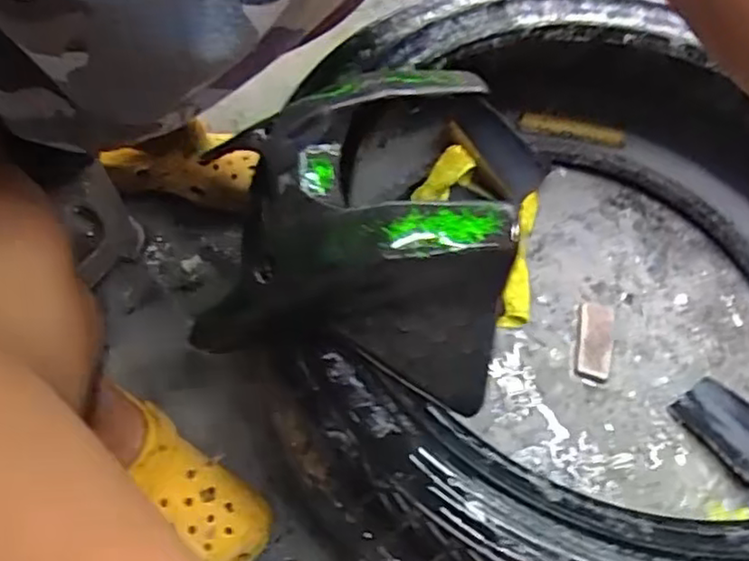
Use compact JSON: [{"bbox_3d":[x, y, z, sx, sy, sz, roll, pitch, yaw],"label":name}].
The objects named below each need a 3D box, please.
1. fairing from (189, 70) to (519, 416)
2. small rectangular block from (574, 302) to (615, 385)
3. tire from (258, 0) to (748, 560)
[{"bbox_3d":[-0.015,-0.046,0.506,0.214,0.109,0.231,7,58,0],"label":"fairing"},{"bbox_3d":[0.256,0.071,0.780,0.043,0.013,0.104,15,59,4],"label":"small rectangular block"},{"bbox_3d":[0.227,0.007,0.673,0.673,0.256,0.643,-37,68,-23],"label":"tire"}]

